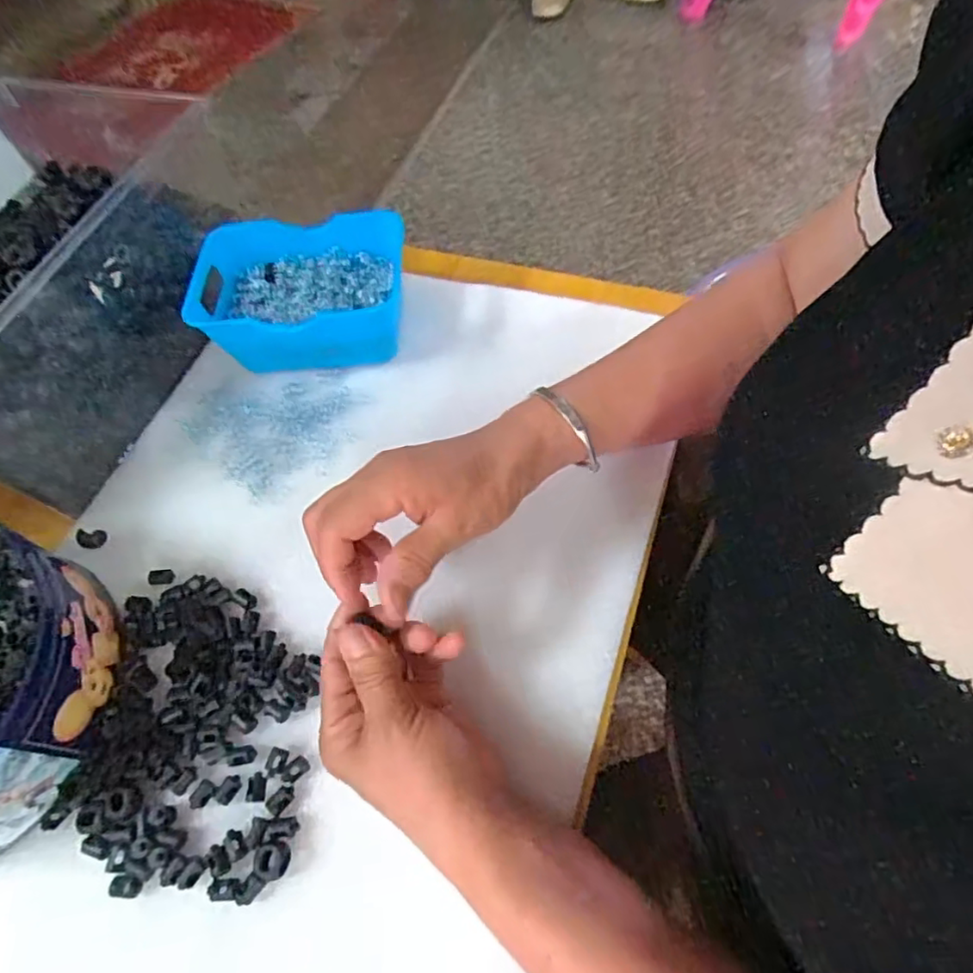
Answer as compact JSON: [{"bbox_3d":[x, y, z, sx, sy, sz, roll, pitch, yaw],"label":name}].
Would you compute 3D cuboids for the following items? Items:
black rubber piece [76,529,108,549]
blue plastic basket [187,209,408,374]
[{"bbox_3d":[-0.267,0.034,0.414,0.021,0.005,0.015,16,63,15],"label":"black rubber piece"},{"bbox_3d":[-0.138,-0.143,0.469,0.152,0.066,0.107,-3,59,2],"label":"blue plastic basket"}]

